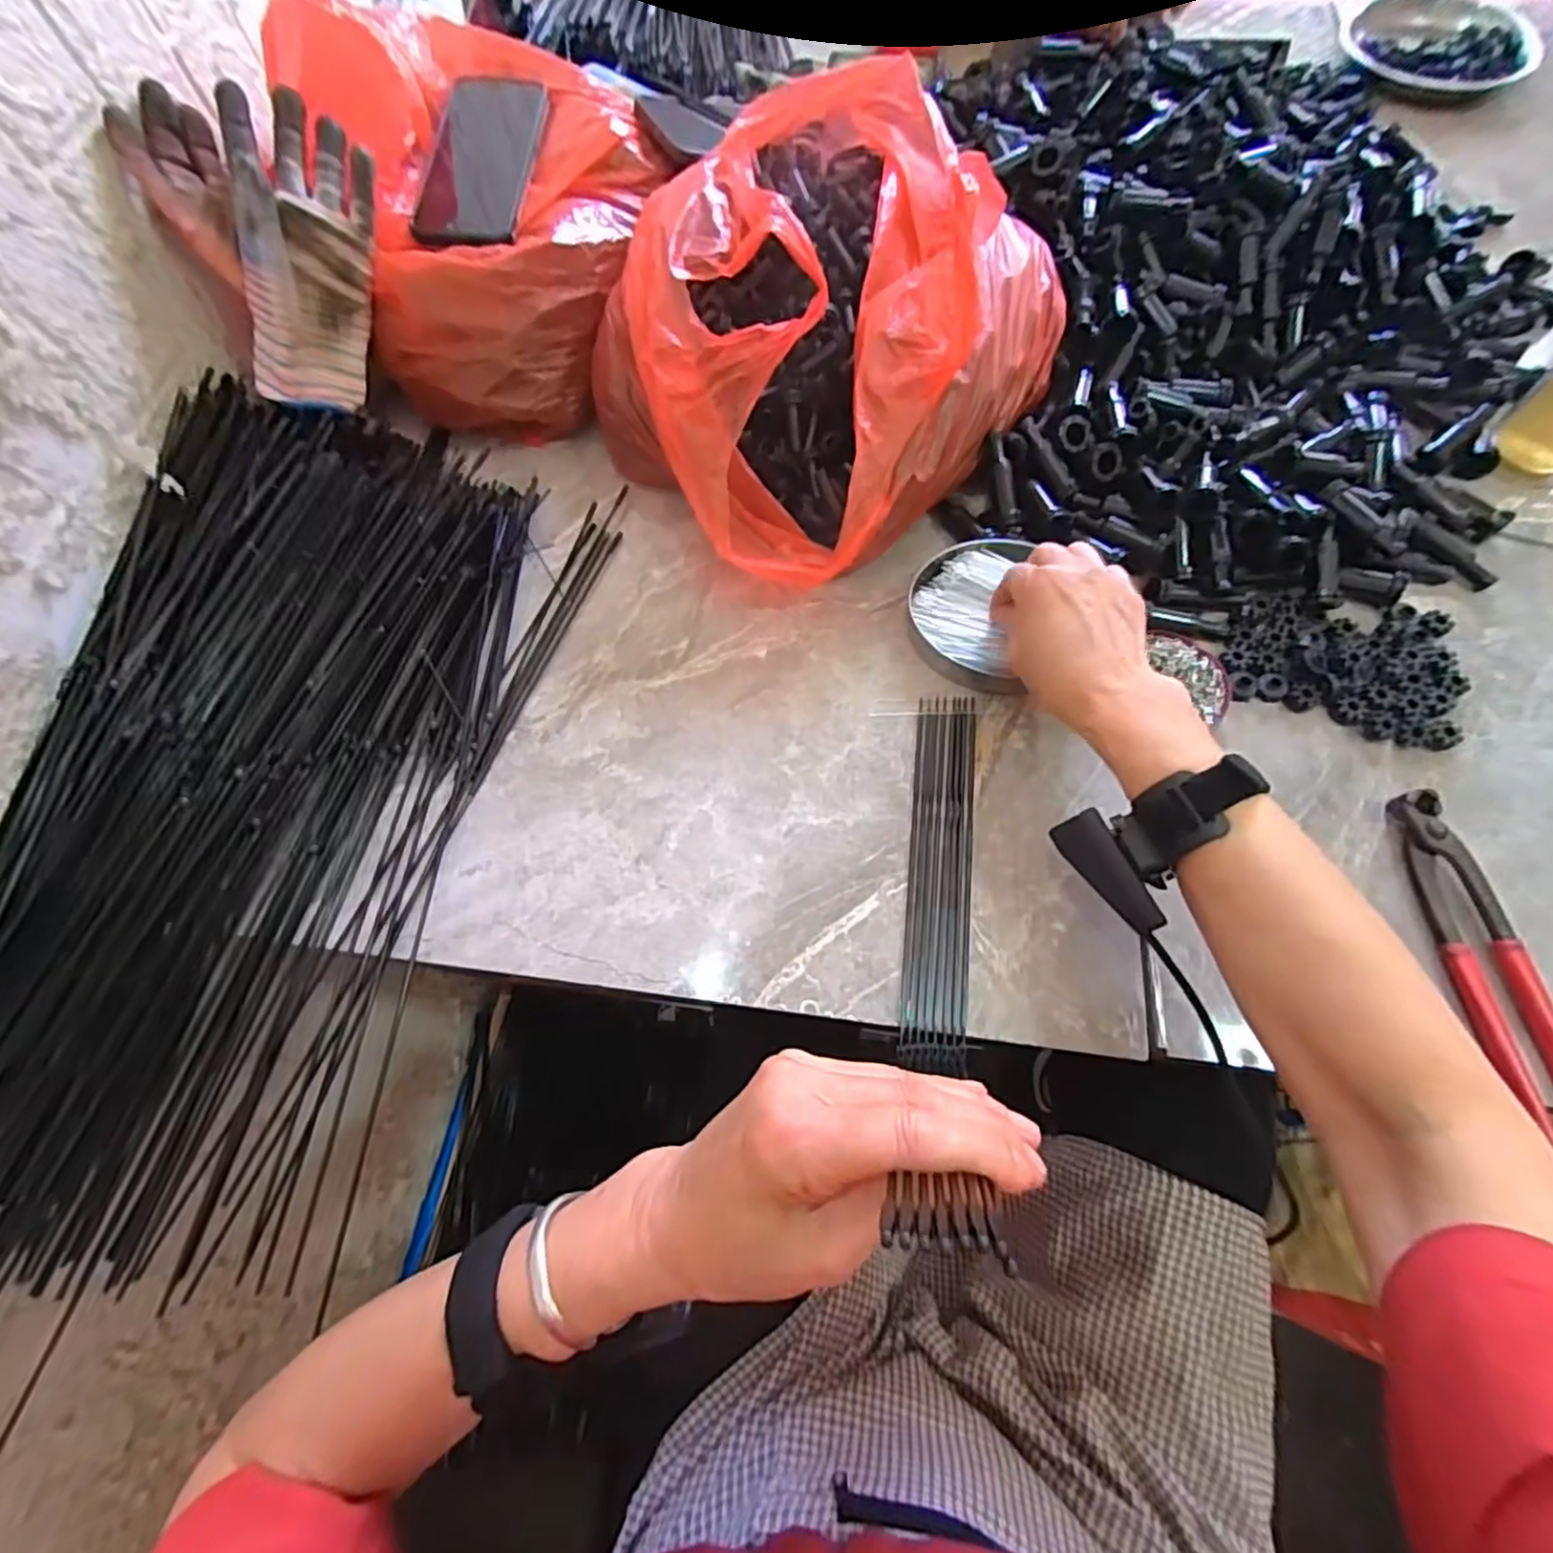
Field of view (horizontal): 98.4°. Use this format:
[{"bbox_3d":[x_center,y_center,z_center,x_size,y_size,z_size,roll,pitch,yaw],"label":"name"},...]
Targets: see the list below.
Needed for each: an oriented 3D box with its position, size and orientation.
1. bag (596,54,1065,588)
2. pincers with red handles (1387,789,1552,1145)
[{"bbox_3d":[0.032,-0.327,0.505,0.328,0.152,0.289,-41,72,-14],"label":"bag"},{"bbox_3d":[0.404,0.105,0.381,0.044,0.018,0.199,-9,67,-2],"label":"pincers with red handles"}]

